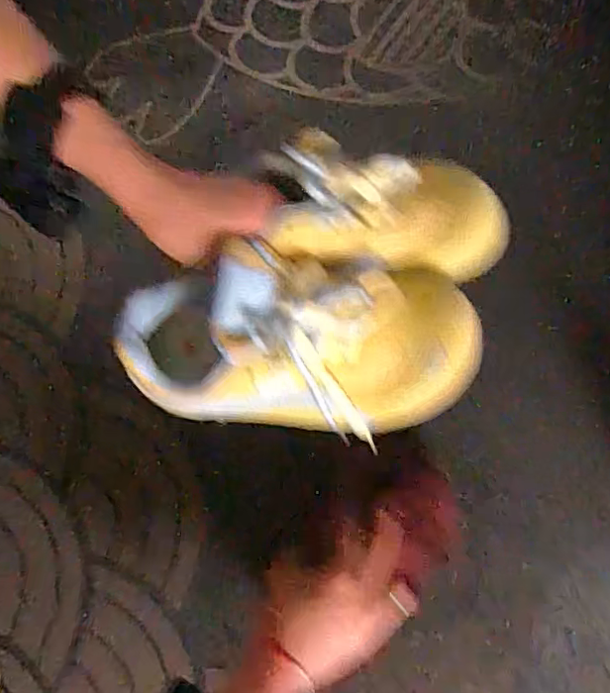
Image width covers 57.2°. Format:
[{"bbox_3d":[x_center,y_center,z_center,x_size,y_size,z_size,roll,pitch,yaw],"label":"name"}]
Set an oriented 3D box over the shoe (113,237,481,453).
[{"bbox_3d":[-0.007,-0.003,0.357,0.225,0.076,0.101,2,76,2],"label":"shoe"}]

